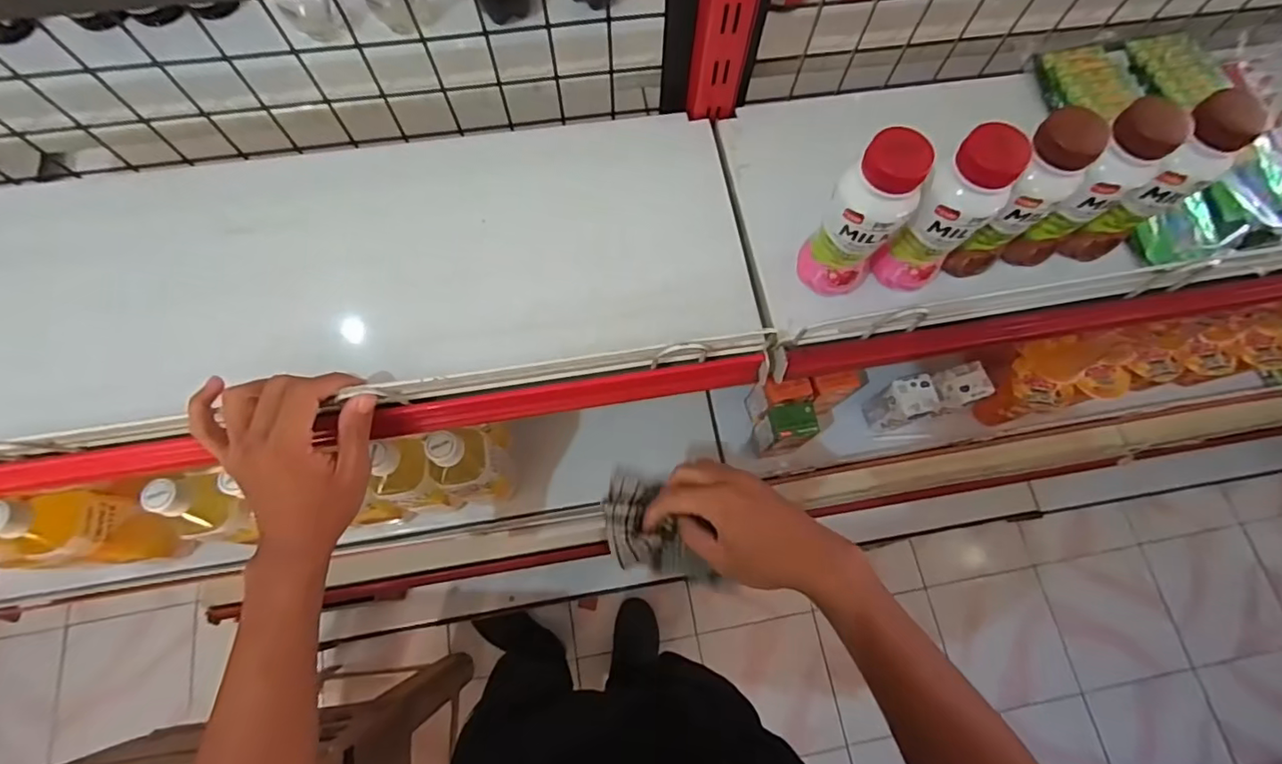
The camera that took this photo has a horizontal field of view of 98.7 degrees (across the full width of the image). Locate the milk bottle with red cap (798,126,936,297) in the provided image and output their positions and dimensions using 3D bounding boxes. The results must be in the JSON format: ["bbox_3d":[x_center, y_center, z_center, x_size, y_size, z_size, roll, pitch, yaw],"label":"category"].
[{"bbox_3d":[0.156,-0.114,0.391,0.050,0.133,0.046,41,75,11],"label":"milk bottle with red cap"}]

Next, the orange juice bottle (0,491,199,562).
[{"bbox_3d":[-0.554,0.148,0.559,0.060,0.195,0.063,-7,72,-4],"label":"orange juice bottle"}]

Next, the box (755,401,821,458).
[{"bbox_3d":[0.169,0.059,0.657,0.050,0.104,0.046,-10,72,-5],"label":"box"}]

